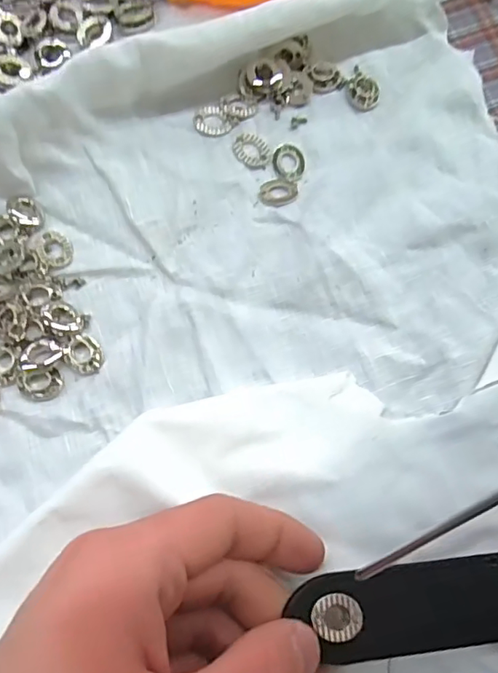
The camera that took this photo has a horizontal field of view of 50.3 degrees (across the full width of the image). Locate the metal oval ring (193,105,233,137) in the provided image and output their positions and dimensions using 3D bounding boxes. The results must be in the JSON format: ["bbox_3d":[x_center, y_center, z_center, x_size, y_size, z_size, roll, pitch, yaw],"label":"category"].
[{"bbox_3d":[-0.016,-0.097,0.237,0.016,0.004,0.015,-12,76,-3],"label":"metal oval ring"}]

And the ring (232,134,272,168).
[{"bbox_3d":[0.002,-0.082,0.233,0.017,0.004,0.013,25,77,6],"label":"ring"}]

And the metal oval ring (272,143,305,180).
[{"bbox_3d":[0.017,-0.077,0.234,0.014,0.004,0.016,-10,76,-3],"label":"metal oval ring"}]

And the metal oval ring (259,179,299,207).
[{"bbox_3d":[0.013,-0.062,0.227,0.016,0.004,0.013,-9,76,-2],"label":"metal oval ring"}]

